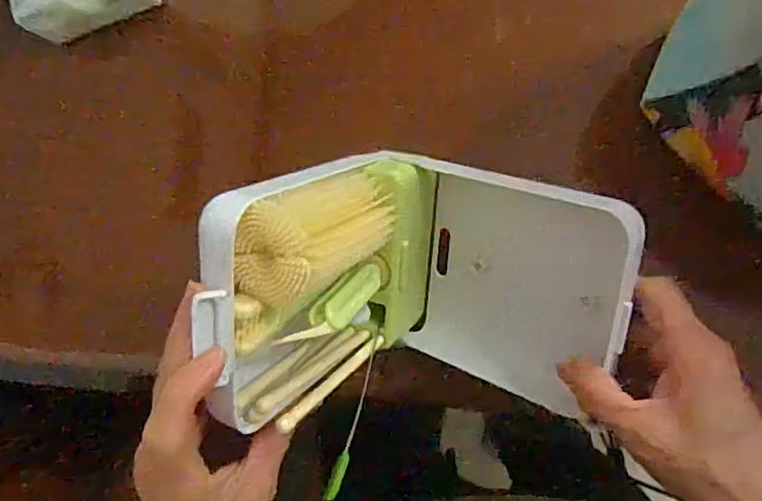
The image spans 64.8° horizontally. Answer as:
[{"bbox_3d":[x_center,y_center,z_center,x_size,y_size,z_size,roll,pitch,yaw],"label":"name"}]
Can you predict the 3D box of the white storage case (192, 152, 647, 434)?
[{"bbox_3d":[0.025,0.017,0.315,0.187,0.144,0.126,0,89,4],"label":"white storage case"}]

